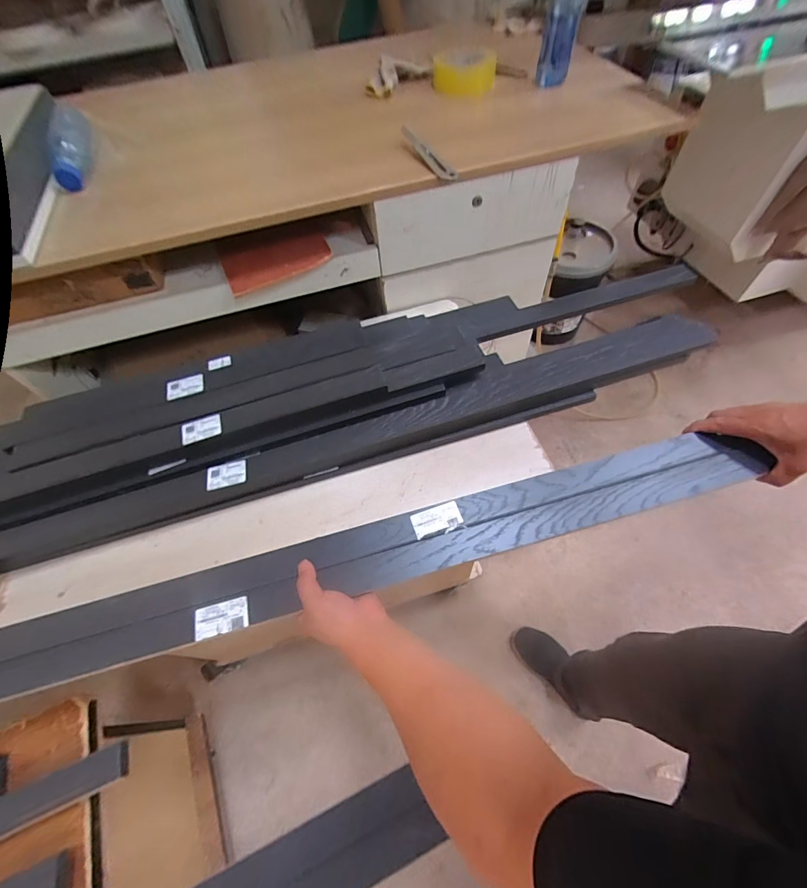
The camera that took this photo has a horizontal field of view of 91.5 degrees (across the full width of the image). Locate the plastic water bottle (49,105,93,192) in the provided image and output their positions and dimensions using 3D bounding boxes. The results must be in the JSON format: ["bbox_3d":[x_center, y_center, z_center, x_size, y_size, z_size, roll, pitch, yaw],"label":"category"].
[{"bbox_3d":[-0.645,-0.588,0.758,0.053,0.074,0.264,-20,58,-10],"label":"plastic water bottle"}]

